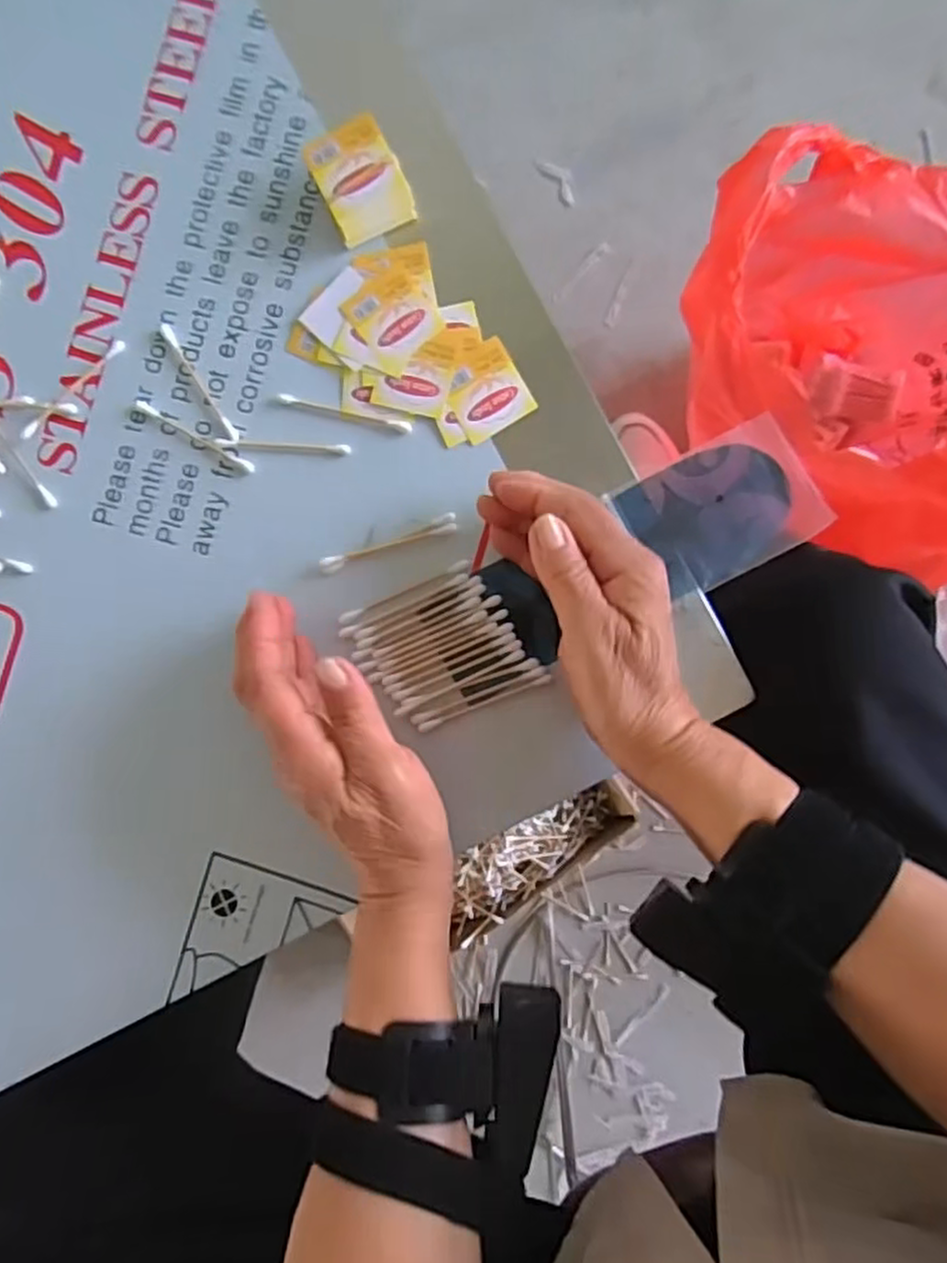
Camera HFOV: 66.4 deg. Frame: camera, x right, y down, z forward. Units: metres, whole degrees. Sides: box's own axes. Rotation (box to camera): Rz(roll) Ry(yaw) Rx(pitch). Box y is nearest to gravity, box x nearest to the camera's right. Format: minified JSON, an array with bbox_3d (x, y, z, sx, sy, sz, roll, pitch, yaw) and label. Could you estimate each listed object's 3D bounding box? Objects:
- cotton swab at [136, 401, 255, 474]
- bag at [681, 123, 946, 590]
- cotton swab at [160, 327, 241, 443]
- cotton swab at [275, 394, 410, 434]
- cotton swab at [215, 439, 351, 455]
[{"bbox_3d":[-0.149,-0.104,0.385,0.073,0.004,0.007,31,90,3],"label":"cotton swab"},{"bbox_3d":[0.375,-0.217,0.667,0.389,0.319,0.310,4,89,4],"label":"bag"},{"bbox_3d":[-0.146,-0.133,0.387,0.006,0.004,0.075,-33,87,2],"label":"cotton swab"},{"bbox_3d":[-0.068,-0.115,0.380,0.072,0.004,0.005,14,89,3],"label":"cotton swab"},{"bbox_3d":[-0.101,-0.098,0.383,0.072,0.004,0.005,4,89,3],"label":"cotton swab"}]

